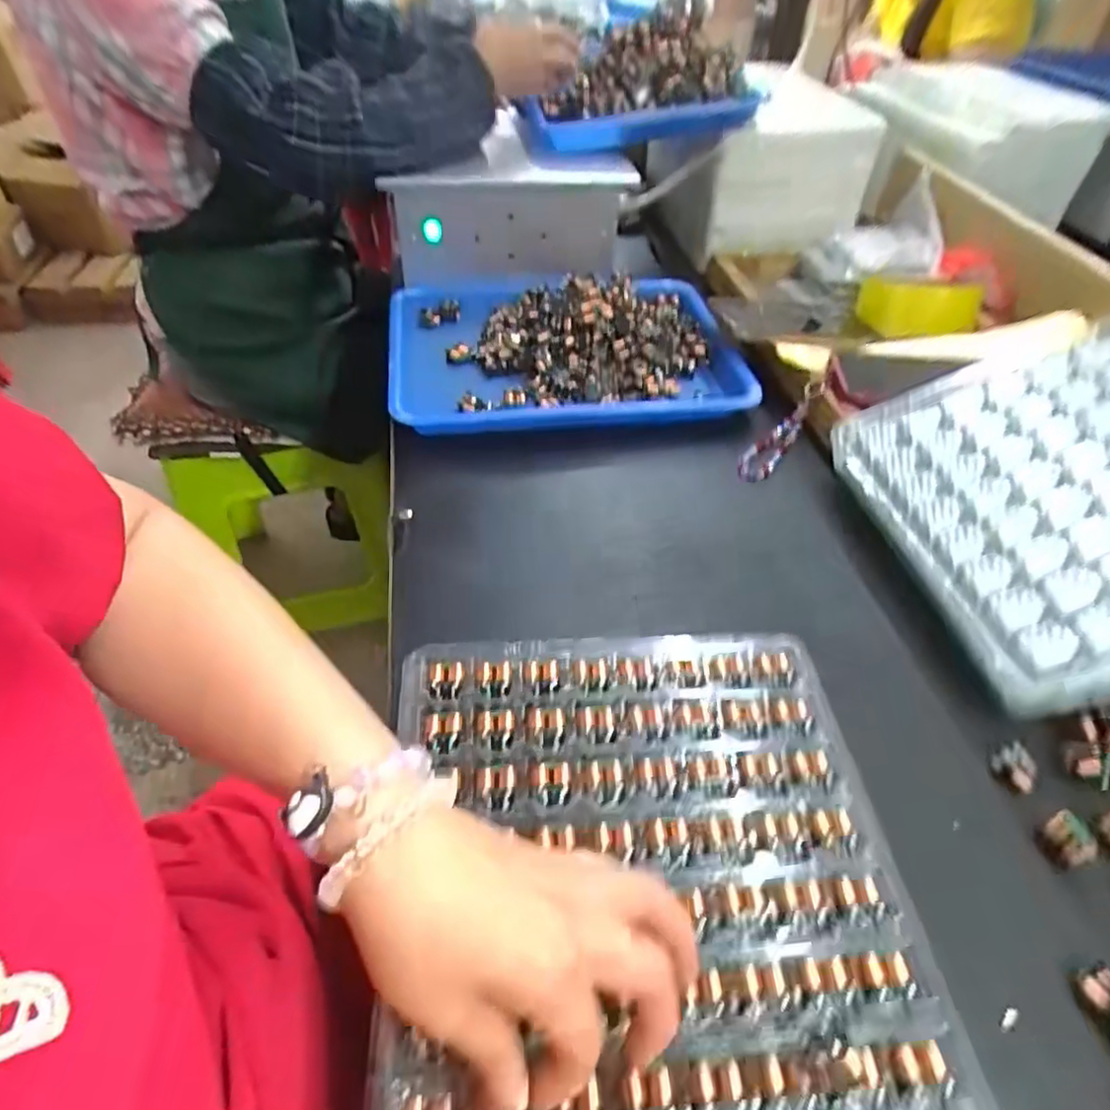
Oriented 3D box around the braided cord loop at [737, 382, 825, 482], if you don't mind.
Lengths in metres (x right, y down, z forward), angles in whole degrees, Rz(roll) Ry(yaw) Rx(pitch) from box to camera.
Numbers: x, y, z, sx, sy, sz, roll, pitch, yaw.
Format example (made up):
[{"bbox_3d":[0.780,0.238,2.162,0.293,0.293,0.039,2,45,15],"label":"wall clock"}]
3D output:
[{"bbox_3d":[0.194,-0.105,0.575,0.029,0.023,0.119,33,69,23],"label":"braided cord loop"}]

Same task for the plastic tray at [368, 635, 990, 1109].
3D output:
[{"bbox_3d":[0.044,0.174,0.284,0.233,0.024,0.329,-2,48,-6],"label":"plastic tray"}]

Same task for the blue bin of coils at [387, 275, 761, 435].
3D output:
[{"bbox_3d":[0.005,-0.212,0.647,0.329,0.044,0.244,-4,47,-7],"label":"blue bin of coils"}]

